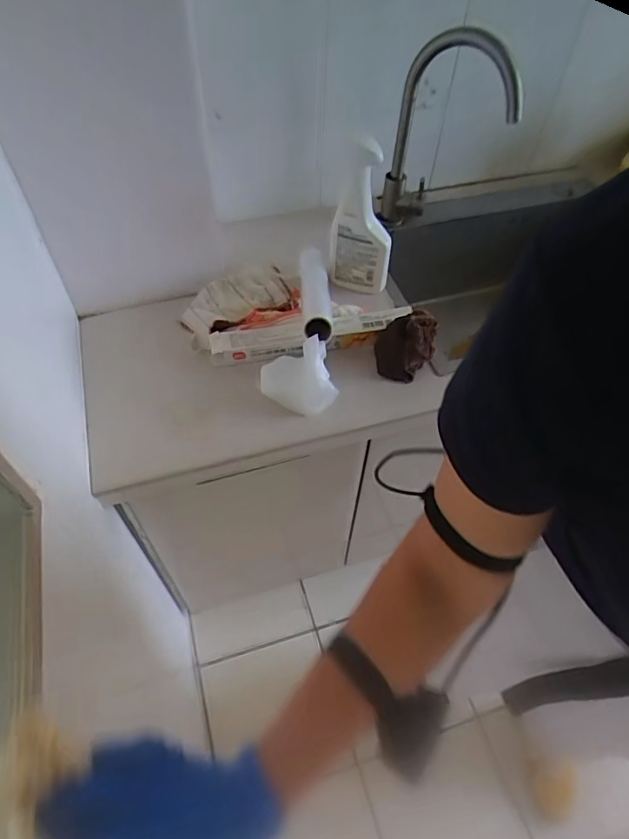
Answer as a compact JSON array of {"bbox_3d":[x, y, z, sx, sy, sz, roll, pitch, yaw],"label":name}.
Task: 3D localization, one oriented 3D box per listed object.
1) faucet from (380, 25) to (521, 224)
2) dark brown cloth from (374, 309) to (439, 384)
[{"bbox_3d":[0.220,-0.456,0.858,0.188,0.333,0.063,37,61,23],"label":"faucet"},{"bbox_3d":[0.138,-0.113,0.784,0.088,0.081,0.083,15,55,8],"label":"dark brown cloth"}]

